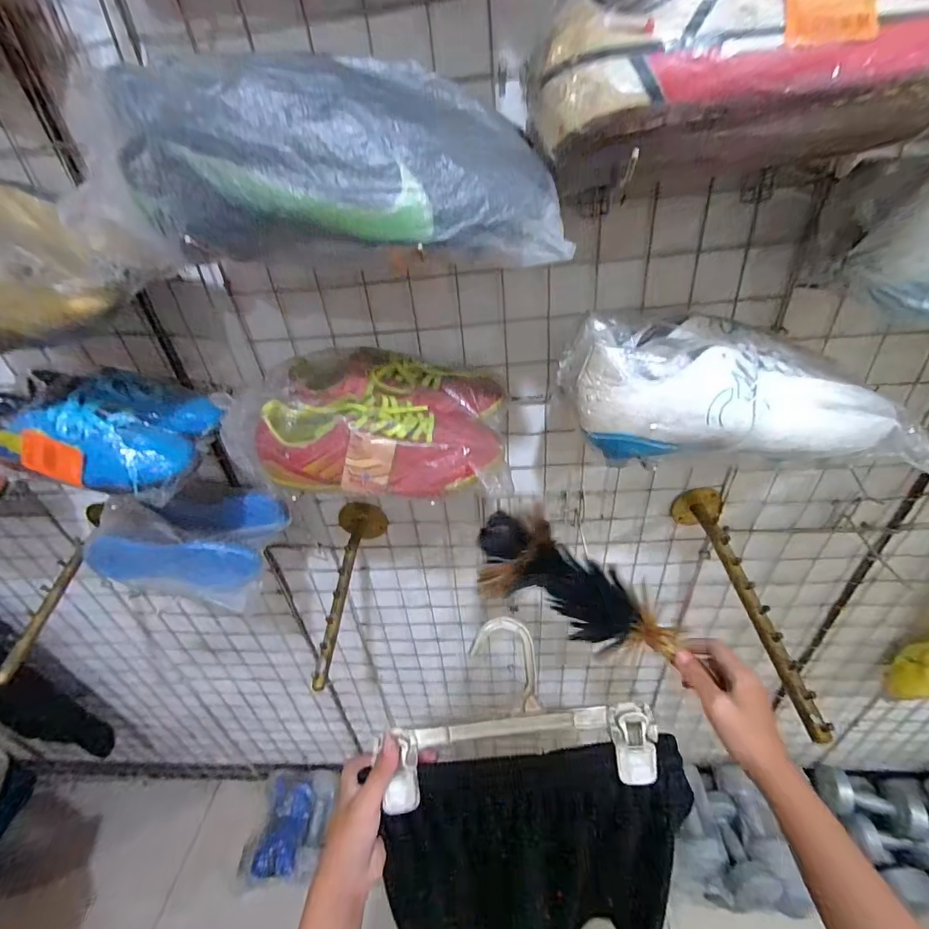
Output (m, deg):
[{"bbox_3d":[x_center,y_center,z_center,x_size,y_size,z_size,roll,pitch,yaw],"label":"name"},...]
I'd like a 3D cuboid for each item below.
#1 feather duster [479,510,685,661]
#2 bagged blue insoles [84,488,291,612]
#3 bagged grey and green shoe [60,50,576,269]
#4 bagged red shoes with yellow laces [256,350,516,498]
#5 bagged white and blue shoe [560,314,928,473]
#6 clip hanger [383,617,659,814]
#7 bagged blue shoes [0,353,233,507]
[{"bbox_3d":[0.109,0.127,0.432,0.219,0.067,0.052,32,41,-3],"label":"feather duster"},{"bbox_3d":[-0.339,0.093,0.554,0.189,0.125,0.105,0,37,8],"label":"bagged blue insoles"},{"bbox_3d":[-0.101,-0.192,0.285,0.315,0.108,0.096,3,37,12],"label":"bagged grey and green shoe"},{"bbox_3d":[-0.072,-0.047,0.426,0.226,0.088,0.136,2,37,11],"label":"bagged red shoes with yellow laces"},{"bbox_3d":[0.221,-0.071,0.380,0.254,0.089,0.121,0,37,8],"label":"bagged white and blue shoe"},{"bbox_3d":[0.046,0.216,0.398,0.230,0.027,0.141,-7,75,1],"label":"clip hanger"},{"bbox_3d":[-0.375,-0.052,0.437,0.209,0.107,0.124,1,37,9],"label":"bagged blue shoes"}]

